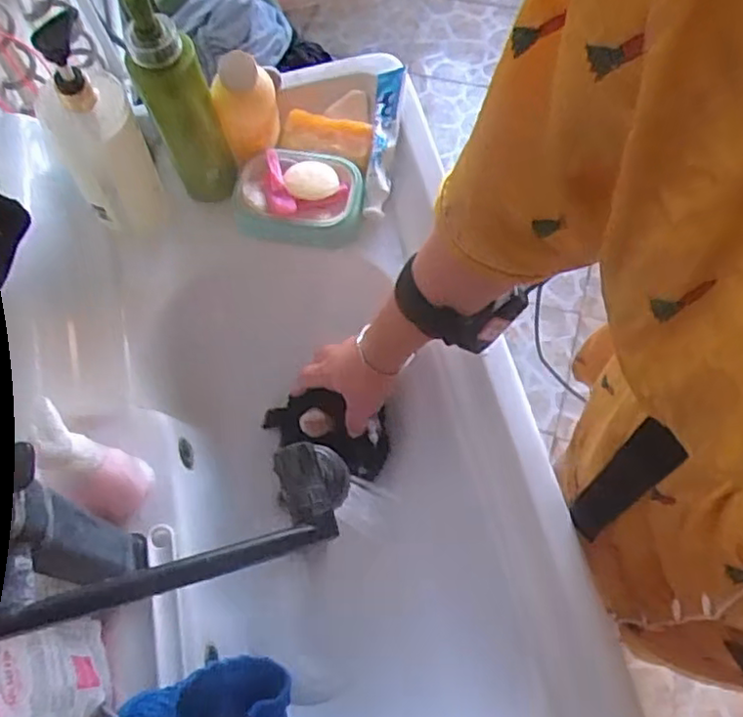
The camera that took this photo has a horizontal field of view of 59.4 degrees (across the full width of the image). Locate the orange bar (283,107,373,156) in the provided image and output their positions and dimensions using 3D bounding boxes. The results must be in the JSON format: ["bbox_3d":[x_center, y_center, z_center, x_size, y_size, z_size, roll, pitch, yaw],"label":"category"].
[{"bbox_3d":[-0.050,-0.254,0.733,0.097,0.009,0.051,5,69,2],"label":"orange bar"}]

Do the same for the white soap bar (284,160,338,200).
[{"bbox_3d":[-0.065,-0.193,0.703,0.056,0.017,0.050,-8,69,-3],"label":"white soap bar"}]

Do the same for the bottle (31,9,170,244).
[{"bbox_3d":[-0.257,-0.207,0.617,0.083,0.220,0.066,-33,73,-12],"label":"bottle"}]

